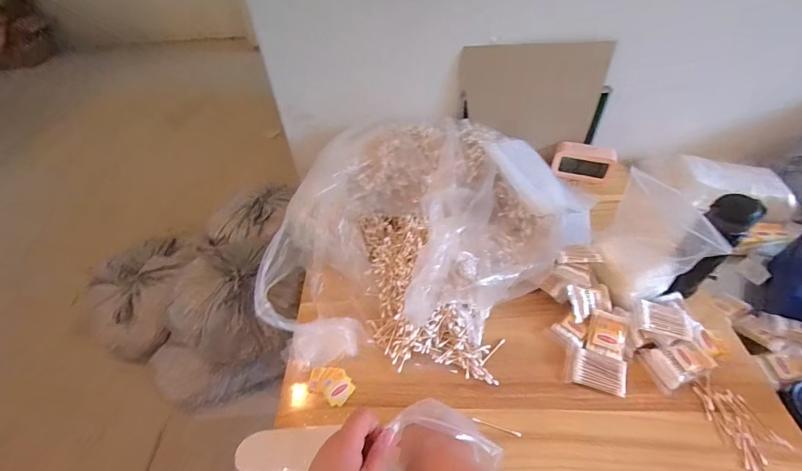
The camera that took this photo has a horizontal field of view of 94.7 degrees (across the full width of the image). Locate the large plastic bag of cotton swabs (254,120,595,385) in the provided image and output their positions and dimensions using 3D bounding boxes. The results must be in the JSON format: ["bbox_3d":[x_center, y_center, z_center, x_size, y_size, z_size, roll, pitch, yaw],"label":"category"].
[{"bbox_3d":[0.049,-0.015,0.708,0.520,0.171,0.490,3,47,7],"label":"large plastic bag of cotton swabs"}]

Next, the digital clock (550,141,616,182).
[{"bbox_3d":[0.439,-0.173,0.893,0.135,0.076,0.058,10,48,12],"label":"digital clock"}]

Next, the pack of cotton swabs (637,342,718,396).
[{"bbox_3d":[0.436,0.201,0.584,0.095,0.037,0.067,-12,47,-8],"label":"pack of cotton swabs"}]

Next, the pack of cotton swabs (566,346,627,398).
[{"bbox_3d":[0.311,0.216,0.592,0.088,0.011,0.059,10,67,18],"label":"pack of cotton swabs"}]

